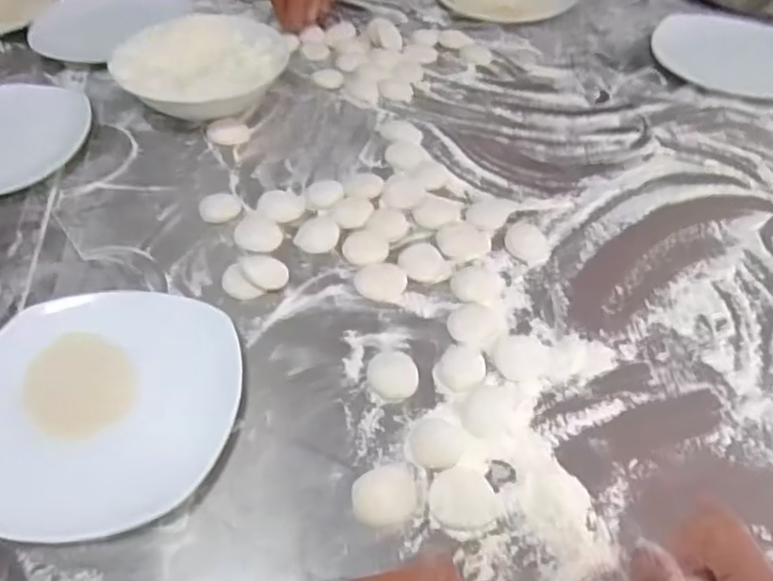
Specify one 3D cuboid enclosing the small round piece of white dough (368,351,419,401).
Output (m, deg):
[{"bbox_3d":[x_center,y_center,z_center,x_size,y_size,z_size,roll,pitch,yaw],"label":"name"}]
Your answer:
[{"bbox_3d":[0.005,0.058,0.449,0.034,0.004,0.040,-6,50,-6],"label":"small round piece of white dough"}]

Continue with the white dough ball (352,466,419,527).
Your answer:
[{"bbox_3d":[-0.001,0.122,0.388,0.038,0.012,0.035,0,49,-1],"label":"white dough ball"}]

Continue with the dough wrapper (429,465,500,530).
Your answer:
[{"bbox_3d":[0.046,0.125,0.390,0.040,0.005,0.039,-5,50,-5],"label":"dough wrapper"}]

